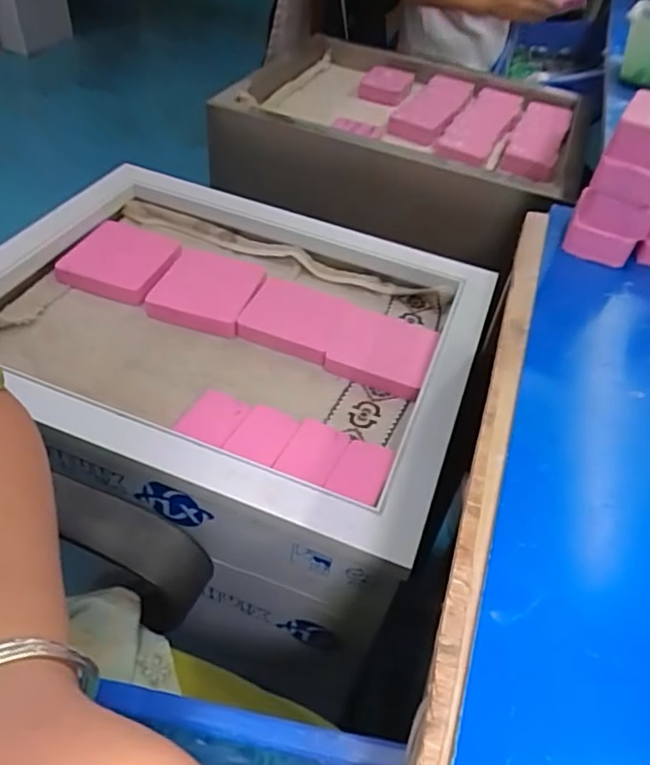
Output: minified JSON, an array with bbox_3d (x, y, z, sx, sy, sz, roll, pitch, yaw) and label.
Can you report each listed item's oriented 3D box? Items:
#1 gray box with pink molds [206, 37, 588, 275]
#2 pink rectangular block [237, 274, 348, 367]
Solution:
[{"bbox_3d":[0.111,-0.377,0.920,0.519,0.157,0.379,17,46,10],"label":"gray box with pink molds"},{"bbox_3d":[-0.031,-0.071,0.631,0.099,0.027,0.089,19,46,11],"label":"pink rectangular block"}]

